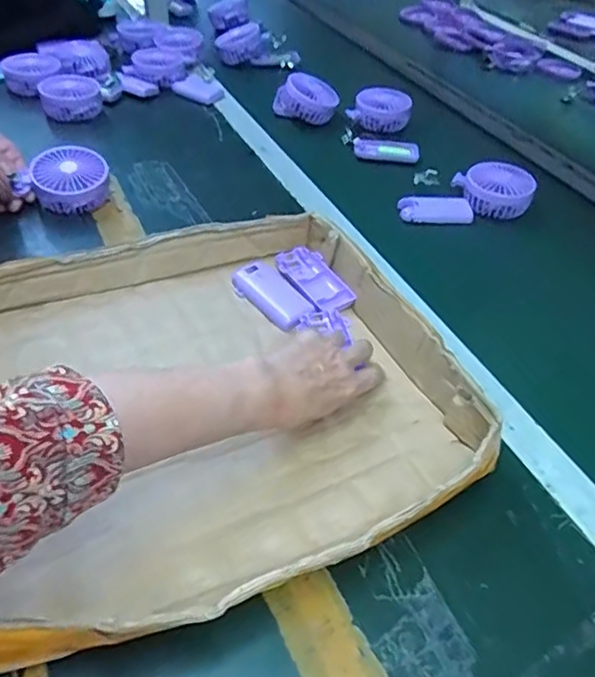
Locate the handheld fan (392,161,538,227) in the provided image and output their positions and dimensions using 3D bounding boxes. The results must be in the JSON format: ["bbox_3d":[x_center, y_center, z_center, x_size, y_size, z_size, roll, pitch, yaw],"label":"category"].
[{"bbox_3d":[0.219,-0.187,0.785,0.172,0.045,0.072,-16,46,-3],"label":"handheld fan"}]

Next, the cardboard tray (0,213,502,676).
[{"bbox_3d":[-0.076,0.035,0.492,0.391,0.066,0.371,-19,48,-22],"label":"cardboard tray"}]

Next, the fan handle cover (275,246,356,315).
[{"bbox_3d":[0.019,-0.060,0.622,0.047,0.016,0.095,-25,51,-27],"label":"fan handle cover"}]

